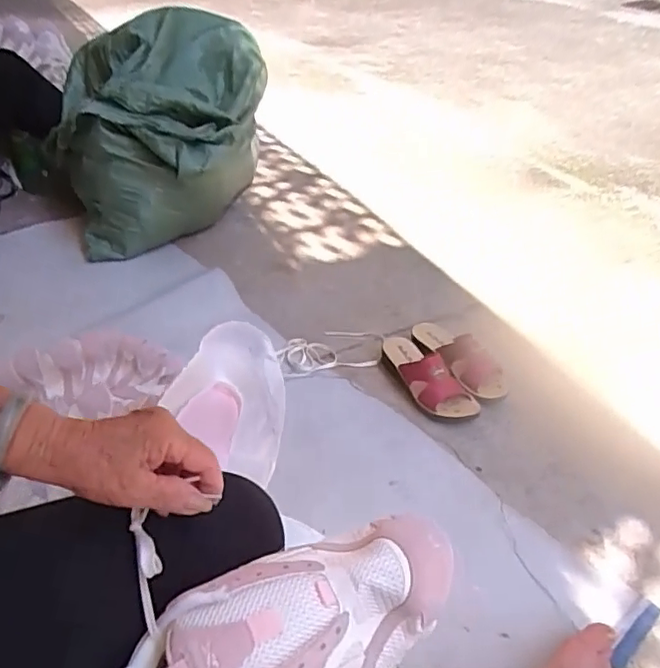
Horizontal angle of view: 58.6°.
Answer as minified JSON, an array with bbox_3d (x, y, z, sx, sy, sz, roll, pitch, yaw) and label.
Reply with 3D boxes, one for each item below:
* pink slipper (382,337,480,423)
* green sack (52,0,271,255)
[{"bbox_3d":[0.164,0.066,1.040,0.083,0.075,0.228,-23,44,-25],"label":"pink slipper"},{"bbox_3d":[-0.426,-0.476,1.440,0.513,0.431,0.456,-3,39,-3],"label":"green sack"}]

